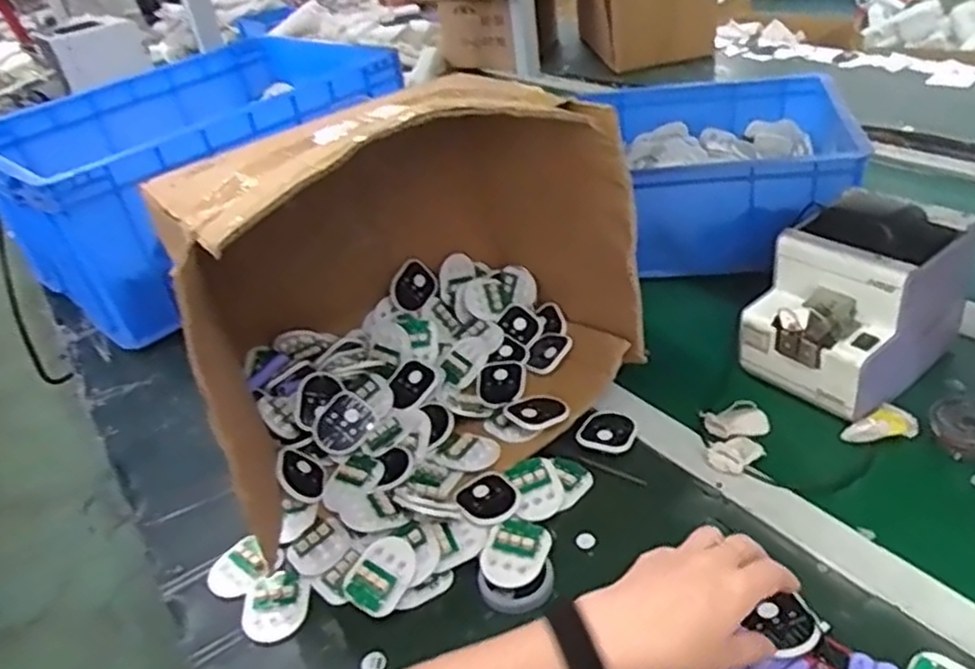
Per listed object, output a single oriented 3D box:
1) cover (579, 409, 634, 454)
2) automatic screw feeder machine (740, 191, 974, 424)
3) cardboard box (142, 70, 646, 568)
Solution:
[{"bbox_3d":[0.114,0.090,0.666,0.047,0.011,0.052,12,40,28],"label":"cover"},{"bbox_3d":[0.344,-0.035,0.668,0.179,0.152,0.129,-29,41,-25],"label":"automatic screw feeder machine"},{"bbox_3d":[-0.071,-0.056,0.657,0.366,0.318,0.249,-24,39,-18],"label":"cardboard box"}]

